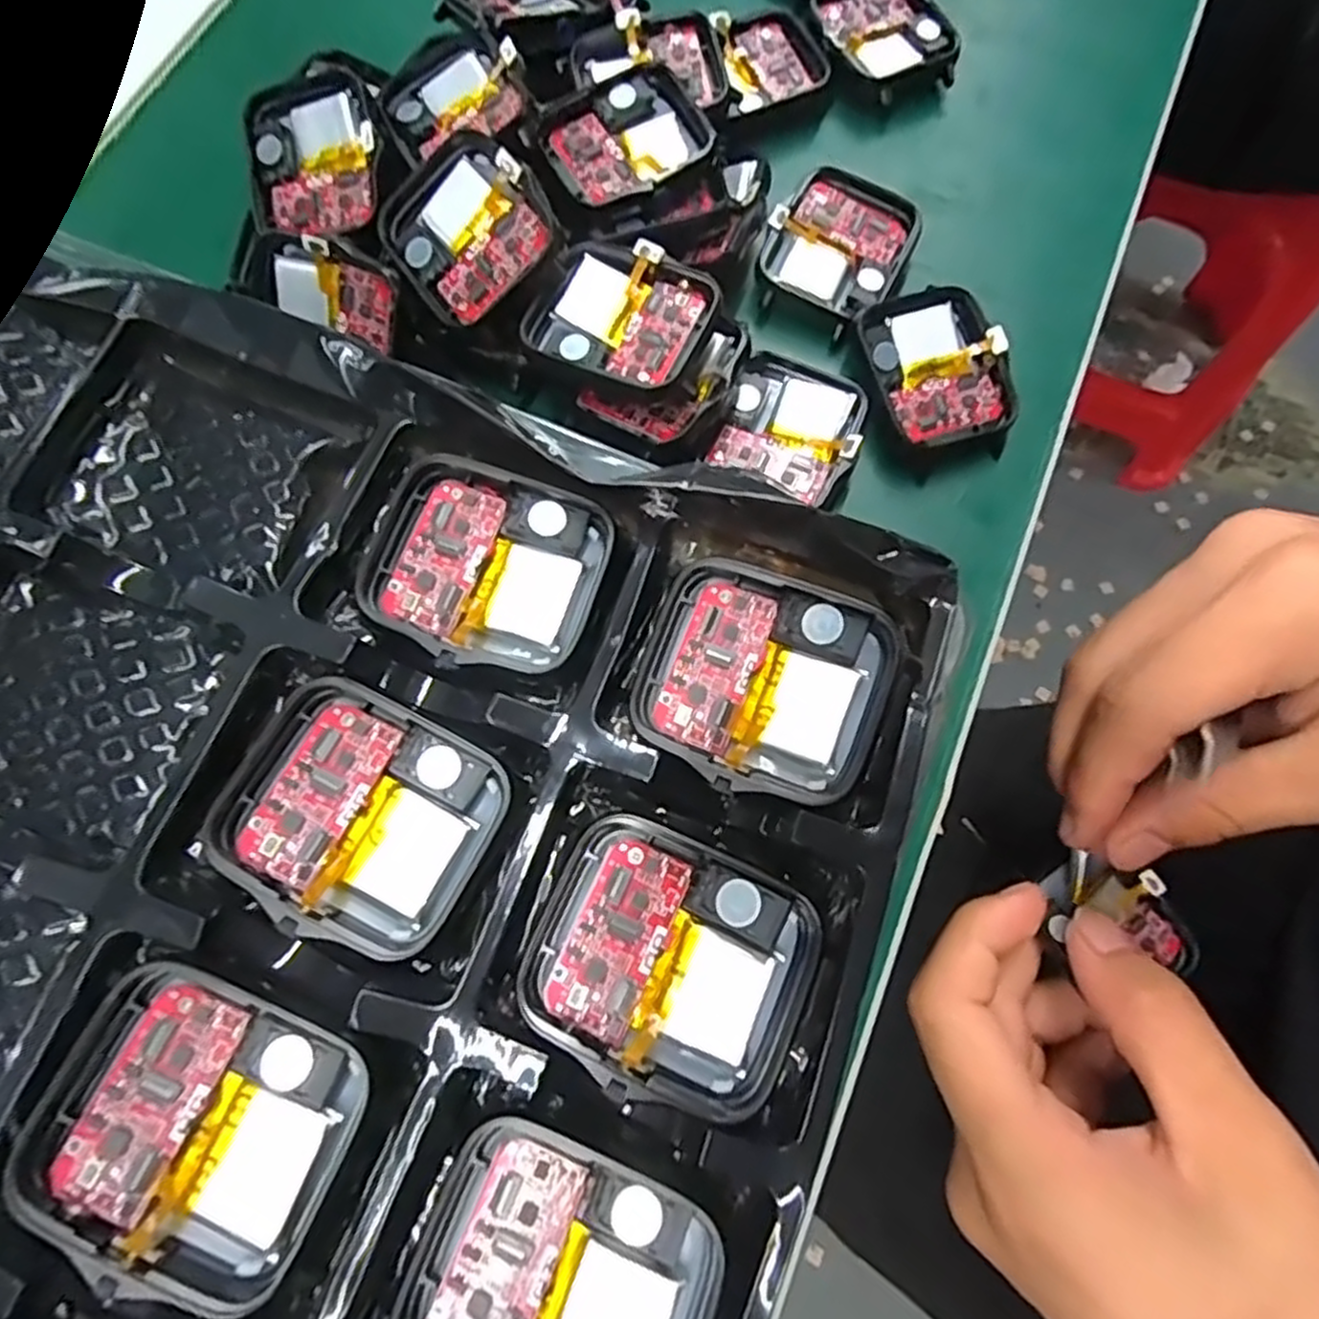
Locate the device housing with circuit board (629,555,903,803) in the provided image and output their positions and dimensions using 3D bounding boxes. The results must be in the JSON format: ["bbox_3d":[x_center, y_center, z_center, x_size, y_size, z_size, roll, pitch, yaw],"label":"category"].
[{"bbox_3d":[0.018,0.003,0.135,0.042,0.005,0.038,23,84,11],"label":"device housing with circuit board"}]

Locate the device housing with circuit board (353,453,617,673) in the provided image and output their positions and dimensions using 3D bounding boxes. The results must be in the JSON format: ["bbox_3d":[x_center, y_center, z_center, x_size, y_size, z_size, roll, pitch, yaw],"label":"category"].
[{"bbox_3d":[-0.033,-0.018,0.143,0.043,0.006,0.037,17,75,-2],"label":"device housing with circuit board"}]

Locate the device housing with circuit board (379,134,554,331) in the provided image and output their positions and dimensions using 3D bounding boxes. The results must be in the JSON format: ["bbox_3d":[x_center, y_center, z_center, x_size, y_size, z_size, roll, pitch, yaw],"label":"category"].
[{"bbox_3d":[-0.049,-0.107,0.185,0.037,0.007,0.042,-44,79,9],"label":"device housing with circuit board"}]

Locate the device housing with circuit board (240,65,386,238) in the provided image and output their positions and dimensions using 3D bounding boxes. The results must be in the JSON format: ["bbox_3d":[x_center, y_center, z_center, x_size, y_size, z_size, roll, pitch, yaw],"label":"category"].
[{"bbox_3d":[-0.092,-0.136,0.203,0.039,0.006,0.041,1,97,7],"label":"device housing with circuit board"}]

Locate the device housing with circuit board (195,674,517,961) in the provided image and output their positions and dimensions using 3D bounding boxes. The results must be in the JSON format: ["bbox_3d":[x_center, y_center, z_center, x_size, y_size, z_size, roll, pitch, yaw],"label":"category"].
[{"bbox_3d":[-0.051,0.025,0.127,0.043,0.012,0.037,26,75,8],"label":"device housing with circuit board"}]

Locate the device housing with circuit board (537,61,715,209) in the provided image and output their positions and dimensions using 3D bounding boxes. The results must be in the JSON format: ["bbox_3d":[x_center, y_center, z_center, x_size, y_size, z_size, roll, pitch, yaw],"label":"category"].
[{"bbox_3d":[-0.009,-0.138,0.204,0.041,0.012,0.037,-39,78,-6],"label":"device housing with circuit board"}]

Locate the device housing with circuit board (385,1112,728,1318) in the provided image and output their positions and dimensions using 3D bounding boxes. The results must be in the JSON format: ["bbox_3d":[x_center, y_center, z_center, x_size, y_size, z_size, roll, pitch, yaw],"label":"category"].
[{"bbox_3d":[-0.015,0.091,0.109,0.043,0.006,0.036,21,74,7],"label":"device housing with circuit board"}]

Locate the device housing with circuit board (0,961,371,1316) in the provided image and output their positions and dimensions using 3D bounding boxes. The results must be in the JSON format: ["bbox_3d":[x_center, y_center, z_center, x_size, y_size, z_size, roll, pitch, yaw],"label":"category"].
[{"bbox_3d":[-0.068,0.067,0.110,0.041,0.012,0.036,21,74,7],"label":"device housing with circuit board"}]

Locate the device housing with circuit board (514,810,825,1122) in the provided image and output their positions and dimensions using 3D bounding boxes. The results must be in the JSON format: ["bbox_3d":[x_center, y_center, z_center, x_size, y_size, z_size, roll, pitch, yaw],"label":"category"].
[{"bbox_3d":[0.001,0.048,0.120,0.042,0.009,0.036,26,75,8],"label":"device housing with circuit board"}]

